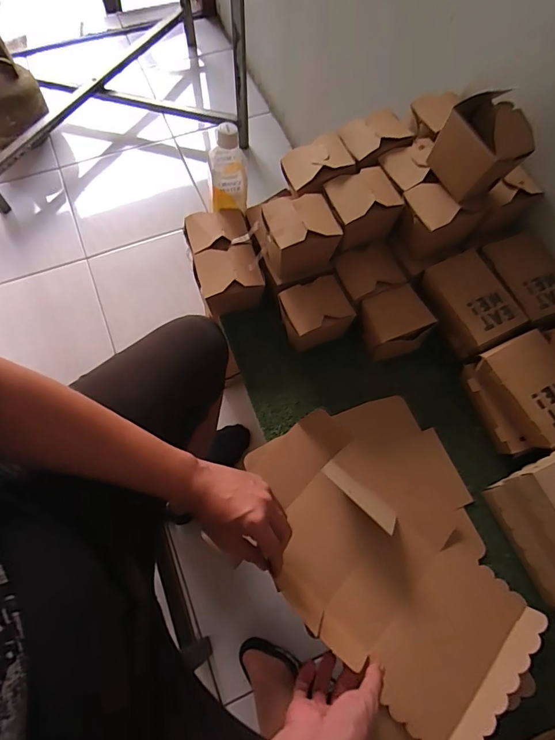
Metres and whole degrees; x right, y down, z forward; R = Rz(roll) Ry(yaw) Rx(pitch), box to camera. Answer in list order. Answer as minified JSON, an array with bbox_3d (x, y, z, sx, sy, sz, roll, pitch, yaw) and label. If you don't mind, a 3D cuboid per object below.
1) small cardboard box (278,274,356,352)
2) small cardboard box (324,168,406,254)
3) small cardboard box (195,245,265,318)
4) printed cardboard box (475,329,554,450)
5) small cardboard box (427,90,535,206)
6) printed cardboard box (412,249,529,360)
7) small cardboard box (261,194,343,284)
[{"bbox_3d":[0.056,-0.084,0.670,0.104,0.075,0.085,-20,69,-11],"label":"small cardboard box"},{"bbox_3d":[0.128,-0.245,0.642,0.099,0.075,0.086,-17,69,-10],"label":"small cardboard box"},{"bbox_3d":[-0.077,-0.144,0.676,0.098,0.068,0.096,-13,68,-8],"label":"small cardboard box"},{"bbox_3d":[0.363,0.029,0.594,0.091,0.059,0.147,-24,70,-12],"label":"printed cardboard box"},{"bbox_3d":[0.277,-0.302,0.565,0.086,0.097,0.099,-22,70,-12],"label":"small cardboard box"},{"bbox_3d":[0.296,-0.101,0.653,0.100,0.060,0.146,-25,70,-13],"label":"printed cardboard box"},{"bbox_3d":[0.031,-0.200,0.633,0.104,0.095,0.085,-18,69,-10],"label":"small cardboard box"}]

